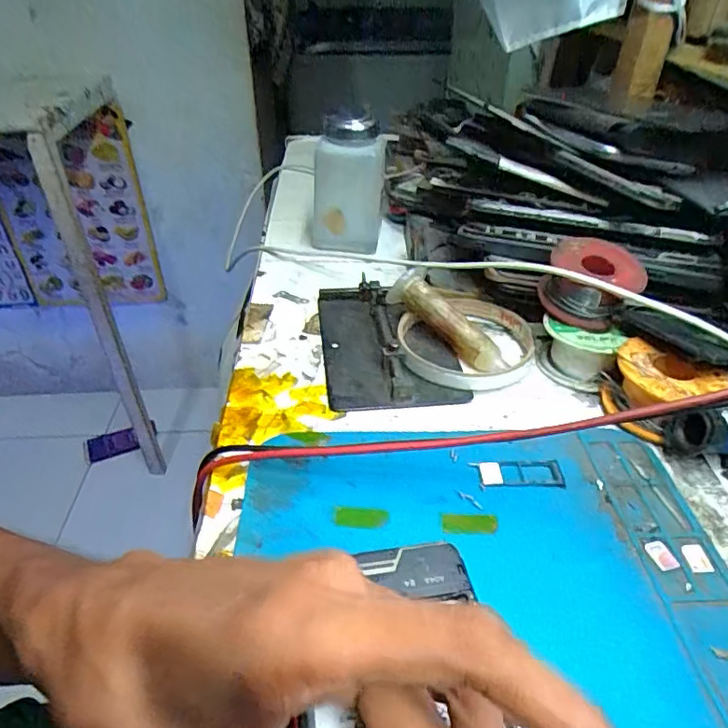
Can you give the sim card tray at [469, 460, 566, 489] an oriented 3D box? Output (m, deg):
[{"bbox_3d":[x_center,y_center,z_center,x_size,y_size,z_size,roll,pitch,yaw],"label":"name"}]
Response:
[{"bbox_3d":[0.072,0.050,0.254,0.041,0.004,0.016,2,37,2],"label":"sim card tray"}]

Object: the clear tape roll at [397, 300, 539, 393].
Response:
[{"bbox_3d":[0.062,-0.015,0.330,0.079,0.014,0.083,0,37,0],"label":"clear tape roll"}]

